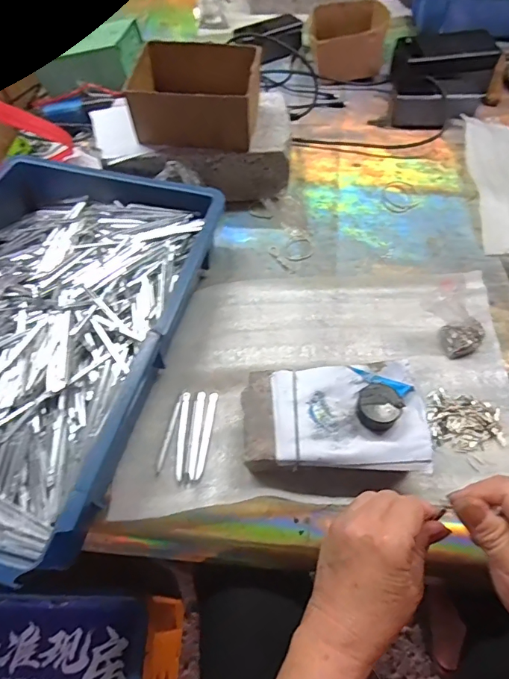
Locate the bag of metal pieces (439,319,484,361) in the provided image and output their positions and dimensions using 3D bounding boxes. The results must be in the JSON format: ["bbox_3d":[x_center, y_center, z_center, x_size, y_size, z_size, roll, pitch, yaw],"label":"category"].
[{"bbox_3d":[0.233,-0.001,0.484,0.048,0.024,0.036,-9,58,-4],"label":"bag of metal pieces"}]

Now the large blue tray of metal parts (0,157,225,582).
[{"bbox_3d":[-0.228,-0.012,0.466,0.292,0.077,0.436,12,59,9],"label":"large blue tray of metal parts"}]

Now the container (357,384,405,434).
[{"bbox_3d":[0.113,0.060,0.398,0.039,0.021,0.038,-1,57,1],"label":"container"}]

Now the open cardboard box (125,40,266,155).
[{"bbox_3d":[-0.073,-0.309,0.559,0.154,0.072,0.117,3,57,4],"label":"open cardboard box"}]

